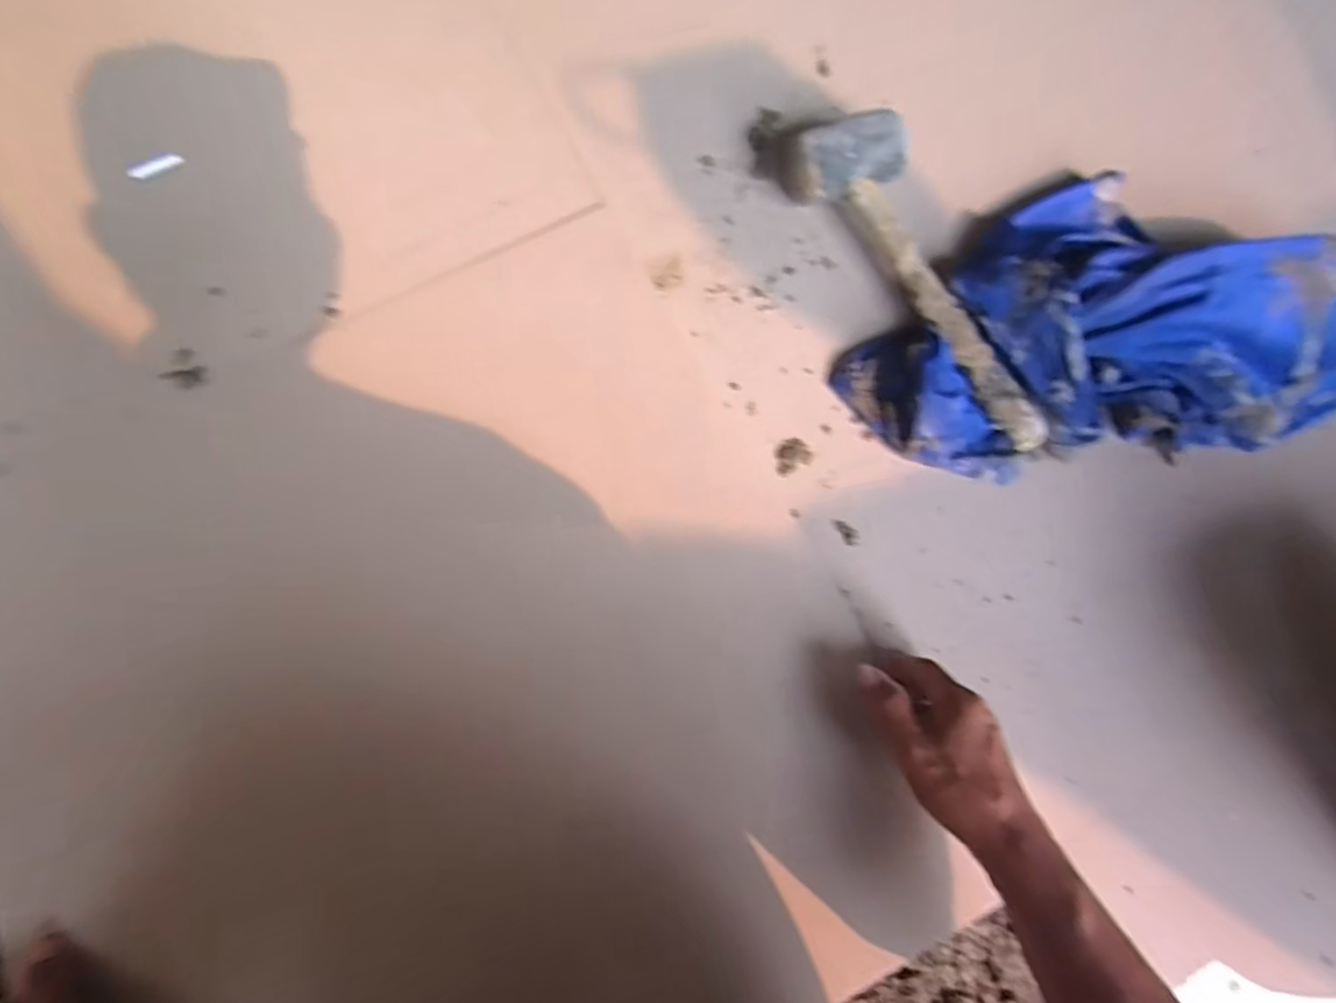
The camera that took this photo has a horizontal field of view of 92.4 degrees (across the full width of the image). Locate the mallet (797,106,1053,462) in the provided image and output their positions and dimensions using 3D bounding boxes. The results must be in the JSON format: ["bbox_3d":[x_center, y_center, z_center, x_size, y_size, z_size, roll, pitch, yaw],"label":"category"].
[{"bbox_3d":[0.193,-0.166,0.502,0.081,0.062,0.291,-23,77,-6],"label":"mallet"}]

